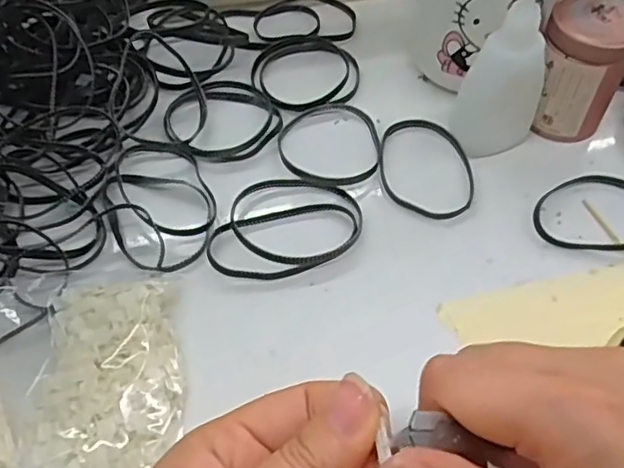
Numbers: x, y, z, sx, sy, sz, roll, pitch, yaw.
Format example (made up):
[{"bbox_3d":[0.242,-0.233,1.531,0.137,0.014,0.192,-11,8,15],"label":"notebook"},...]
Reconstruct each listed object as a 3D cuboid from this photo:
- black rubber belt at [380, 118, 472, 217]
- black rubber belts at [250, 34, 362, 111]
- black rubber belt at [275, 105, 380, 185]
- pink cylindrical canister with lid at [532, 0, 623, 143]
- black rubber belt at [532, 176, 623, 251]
[{"bbox_3d":[0.060,-0.037,0.329,0.047,0.004,0.069,-9,54,-6],"label":"black rubber belt"},{"bbox_3d":[-0.004,-0.099,0.371,0.064,0.007,0.061,0,53,1],"label":"black rubber belts"},{"bbox_3d":[0.010,-0.049,0.338,0.056,0.006,0.063,-5,54,-3],"label":"black rubber belt"},{"bbox_3d":[0.141,-0.089,0.328,0.043,0.065,0.043,0,53,1],"label":"pink cylindrical canister with lid"},{"bbox_3d":[0.147,-0.012,0.312,0.072,0.006,0.048,2,51,4],"label":"black rubber belt"}]

